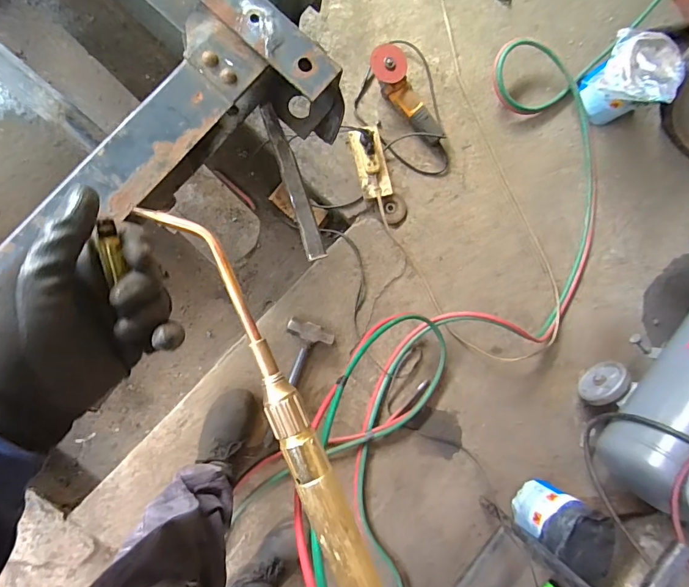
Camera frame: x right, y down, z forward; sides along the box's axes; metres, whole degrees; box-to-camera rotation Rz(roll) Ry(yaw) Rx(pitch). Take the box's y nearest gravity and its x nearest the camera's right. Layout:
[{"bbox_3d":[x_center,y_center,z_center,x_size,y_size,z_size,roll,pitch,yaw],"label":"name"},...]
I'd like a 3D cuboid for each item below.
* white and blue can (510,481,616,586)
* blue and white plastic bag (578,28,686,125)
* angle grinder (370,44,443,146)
[{"bbox_3d":[0.638,0.661,1.180,0.214,0.200,0.158,33,83,-9],"label":"white and blue can"},{"bbox_3d":[0.781,-0.590,1.141,0.175,0.232,0.220,36,83,-9],"label":"blue and white plastic bag"},{"bbox_3d":[0.175,-0.537,1.138,0.089,0.089,0.288,-40,96,-9],"label":"angle grinder"}]

